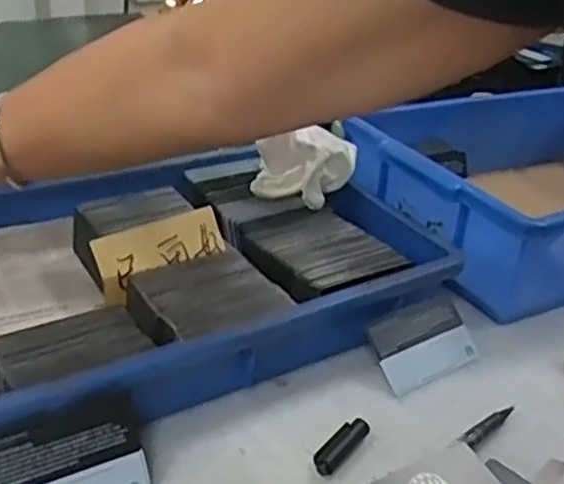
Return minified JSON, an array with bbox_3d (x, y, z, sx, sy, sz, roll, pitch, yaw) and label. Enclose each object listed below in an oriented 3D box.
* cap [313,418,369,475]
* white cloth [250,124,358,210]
[{"bbox_3d":[0.036,0.125,0.445,0.016,0.011,0.045,29,39,29],"label":"cap"},{"bbox_3d":[0.018,-0.066,0.600,0.082,0.061,0.043,10,30,7],"label":"white cloth"}]

